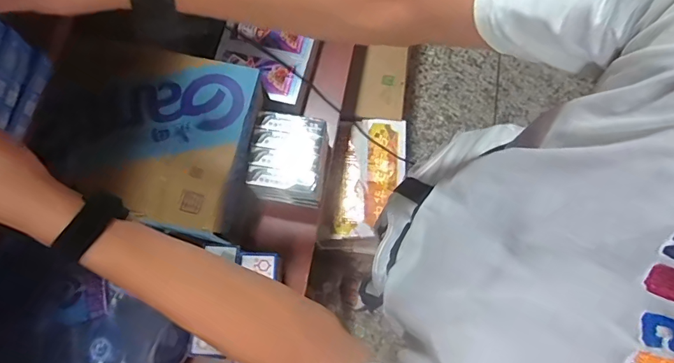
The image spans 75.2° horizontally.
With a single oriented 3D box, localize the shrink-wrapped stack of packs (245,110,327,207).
[{"bbox_3d":[-0.091,-0.043,0.846,0.133,0.085,0.153,6,75,2],"label":"shrink-wrapped stack of packs"}]

